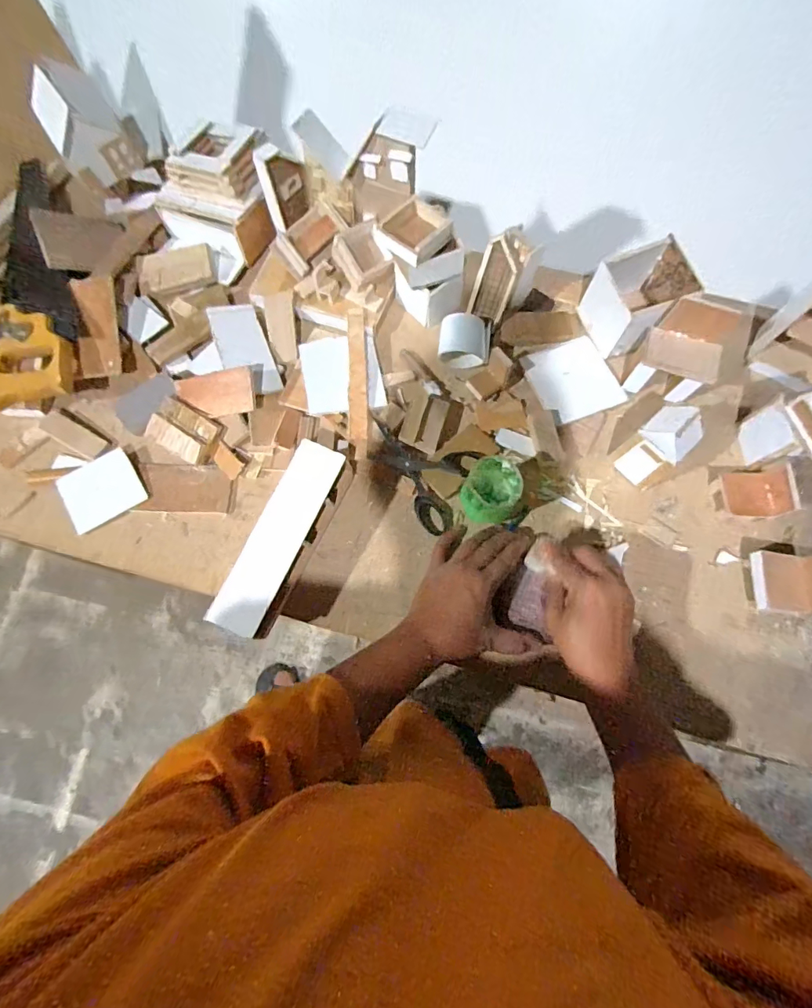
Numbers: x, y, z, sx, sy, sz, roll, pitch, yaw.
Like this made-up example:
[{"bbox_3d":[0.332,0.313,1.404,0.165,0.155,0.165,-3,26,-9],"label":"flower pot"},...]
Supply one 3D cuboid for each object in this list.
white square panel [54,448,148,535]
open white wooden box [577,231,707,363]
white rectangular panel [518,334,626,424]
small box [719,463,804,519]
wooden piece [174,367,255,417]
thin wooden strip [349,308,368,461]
[{"bbox_3d":[-0.344,-0.015,0.530,0.081,0.009,0.070,-31,81,-6],"label":"white square panel"},{"bbox_3d":[0.268,-0.239,0.553,0.085,0.079,0.092,-17,72,-4],"label":"open white wooden box"},{"bbox_3d":[0.201,-0.152,0.570,0.097,0.011,0.100,-18,73,-5],"label":"white rectangular panel"},{"bbox_3d":[0.374,-0.012,0.506,0.060,0.062,0.055,-5,72,-1],"label":"small box"},{"bbox_3d":[-0.215,-0.125,0.533,0.089,0.010,0.052,-9,81,3],"label":"wooden piece"},{"bbox_3d":[-0.057,-0.148,0.561,0.020,0.011,0.200,-2,72,-2],"label":"thin wooden strip"}]

